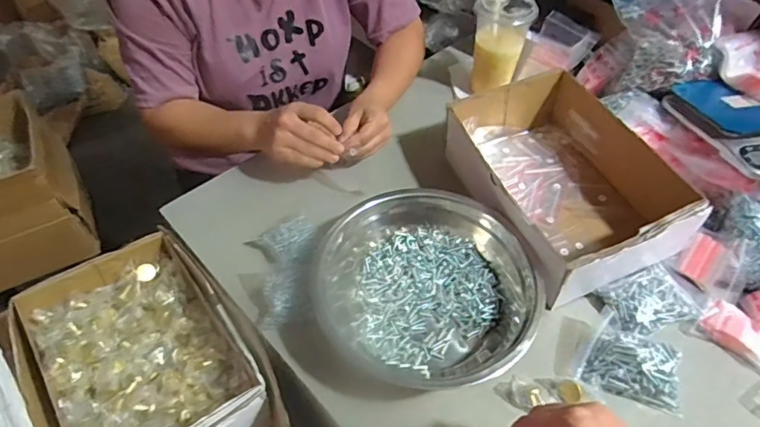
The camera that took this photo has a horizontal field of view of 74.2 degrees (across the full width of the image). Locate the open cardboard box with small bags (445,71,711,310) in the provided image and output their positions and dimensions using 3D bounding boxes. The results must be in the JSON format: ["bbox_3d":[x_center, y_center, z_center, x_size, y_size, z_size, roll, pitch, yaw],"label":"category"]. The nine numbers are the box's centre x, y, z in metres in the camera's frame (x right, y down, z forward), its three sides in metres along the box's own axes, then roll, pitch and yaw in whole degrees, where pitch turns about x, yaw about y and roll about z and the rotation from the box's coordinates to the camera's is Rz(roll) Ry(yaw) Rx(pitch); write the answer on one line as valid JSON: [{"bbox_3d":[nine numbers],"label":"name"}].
[{"bbox_3d":[0.230,-0.048,0.669,0.211,0.104,0.299,-21,54,-16],"label":"open cardboard box with small bags"}]

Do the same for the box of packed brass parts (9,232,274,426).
[{"bbox_3d":[-0.289,0.180,0.617,0.209,0.109,0.289,-32,58,-23],"label":"box of packed brass parts"}]

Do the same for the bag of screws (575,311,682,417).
[{"bbox_3d":[0.276,0.167,0.542,0.107,0.035,0.082,31,57,23],"label":"bag of screws"}]

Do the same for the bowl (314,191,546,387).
[{"bbox_3d":[0.053,0.074,0.594,0.269,0.066,0.241,19,53,15],"label":"bowl"}]

